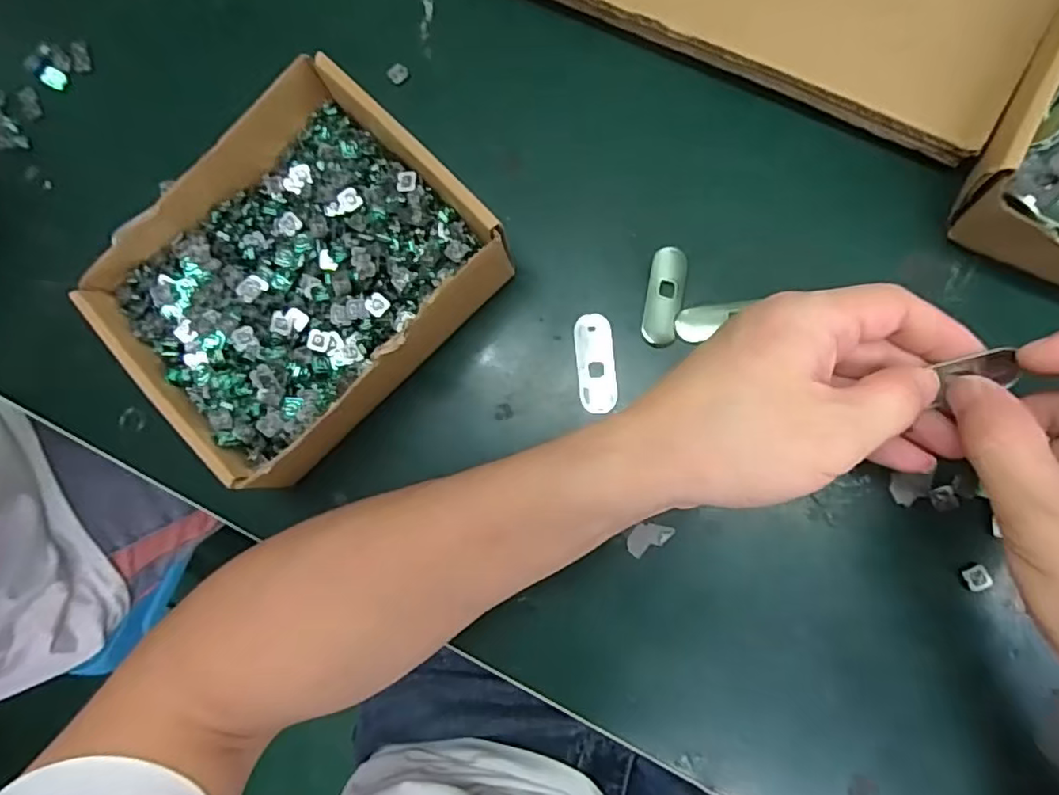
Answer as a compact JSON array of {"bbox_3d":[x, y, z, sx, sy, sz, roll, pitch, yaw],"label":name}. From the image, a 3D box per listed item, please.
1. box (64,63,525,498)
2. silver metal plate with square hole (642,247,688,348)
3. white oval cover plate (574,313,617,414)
[{"bbox_3d":[-0.115,-0.063,0.297,0.169,0.056,0.159,-42,80,1],"label":"box"},{"bbox_3d":[0.067,-0.050,0.295,0.018,0.006,0.049,8,85,8],"label":"silver metal plate with square hole"},{"bbox_3d":[0.033,-0.017,0.295,0.019,0.004,0.049,-6,83,7],"label":"white oval cover plate"}]

